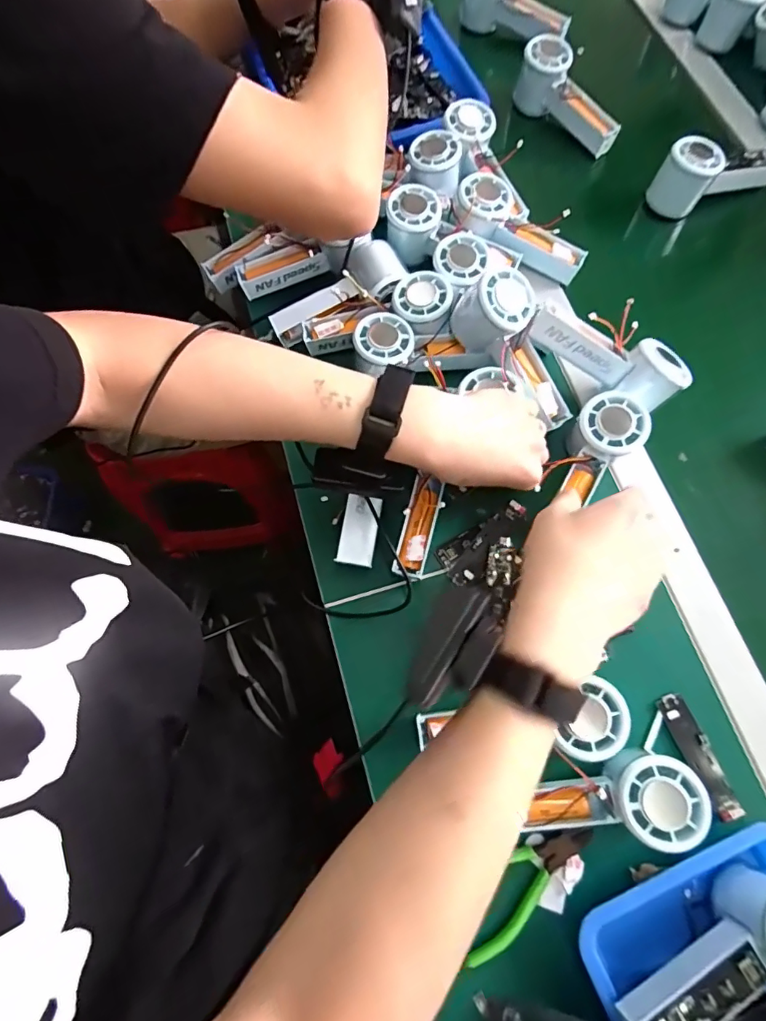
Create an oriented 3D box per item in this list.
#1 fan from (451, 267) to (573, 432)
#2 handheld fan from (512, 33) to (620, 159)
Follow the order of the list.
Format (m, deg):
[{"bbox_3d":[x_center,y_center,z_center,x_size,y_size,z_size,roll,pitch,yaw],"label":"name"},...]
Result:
[{"bbox_3d":[0.125,-0.143,0.459,0.061,0.065,0.147,-35,98,-11],"label":"fan"},{"bbox_3d":[0.227,-0.502,0.607,0.047,0.061,0.146,-29,73,-9],"label":"handheld fan"}]

